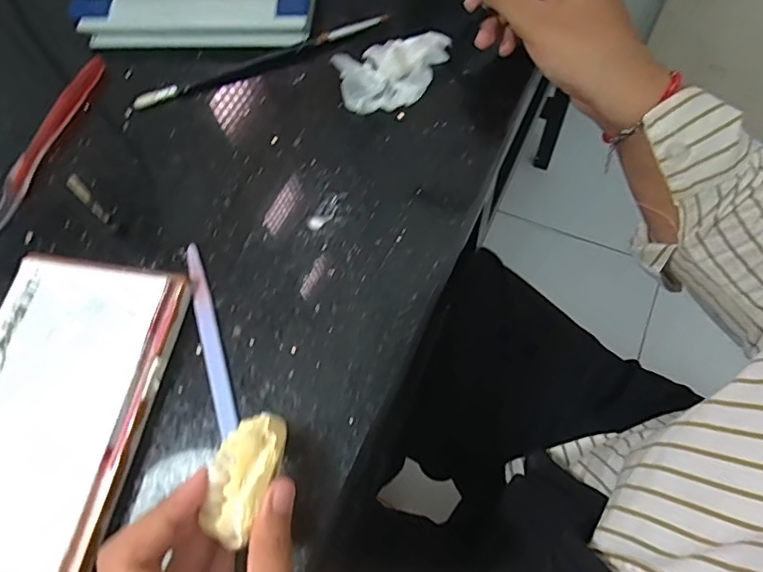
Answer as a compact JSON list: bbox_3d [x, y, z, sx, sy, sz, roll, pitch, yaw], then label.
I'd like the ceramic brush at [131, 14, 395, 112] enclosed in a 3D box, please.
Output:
[{"bbox_3d":[-0.083,-0.159,0.379,0.181,0.014,0.009,-22,65,-4],"label":"ceramic brush"}]

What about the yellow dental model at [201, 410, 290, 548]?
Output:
[{"bbox_3d":[-0.055,0.076,0.223,0.024,0.017,0.051,13,59,6],"label":"yellow dental model"}]

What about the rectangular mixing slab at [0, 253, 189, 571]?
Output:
[{"bbox_3d":[-0.161,0.058,0.267,0.091,0.021,0.150,6,66,9],"label":"rectangular mixing slab"}]

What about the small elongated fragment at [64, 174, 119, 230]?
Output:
[{"bbox_3d":[-0.158,-0.042,0.305,0.007,0.056,0.008,-43,68,-13],"label":"small elongated fragment"}]

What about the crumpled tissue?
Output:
[{"bbox_3d":[0.010,-0.143,0.360,0.075,0.014,0.055,-13,65,0],"label":"crumpled tissue"}]

